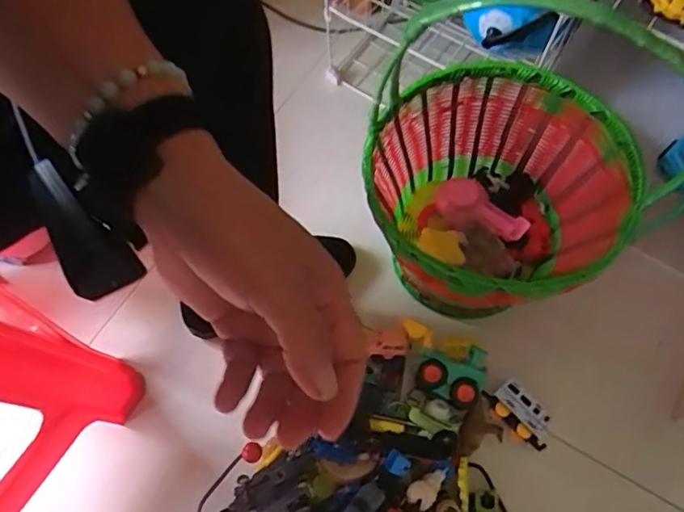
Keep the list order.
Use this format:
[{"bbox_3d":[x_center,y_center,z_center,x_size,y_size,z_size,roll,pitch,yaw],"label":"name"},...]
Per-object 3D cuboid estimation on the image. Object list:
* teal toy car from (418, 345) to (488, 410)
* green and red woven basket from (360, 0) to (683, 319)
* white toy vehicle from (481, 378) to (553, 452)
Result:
[{"bbox_3d":[0.131,0.134,0.639,0.077,0.035,0.065,24,69,11],"label":"teal toy car"},{"bbox_3d":[0.165,-0.097,0.558,0.276,0.385,0.271,0,66,1],"label":"green and red woven basket"},{"bbox_3d":[0.211,0.191,0.646,0.042,0.044,0.084,-34,70,-13],"label":"white toy vehicle"}]

